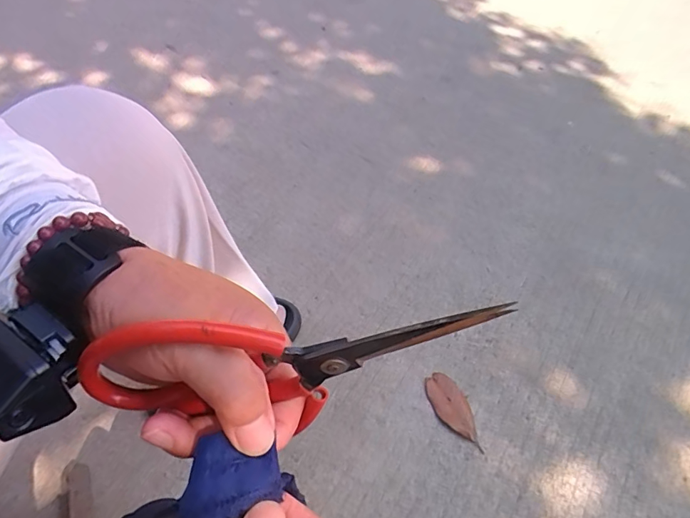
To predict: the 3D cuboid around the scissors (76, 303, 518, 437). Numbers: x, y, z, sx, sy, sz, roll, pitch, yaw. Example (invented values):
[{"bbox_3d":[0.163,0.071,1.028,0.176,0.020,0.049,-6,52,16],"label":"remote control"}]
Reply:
[{"bbox_3d":[-0.026,0.049,0.198,0.188,0.076,0.020,-9,54,12],"label":"scissors"}]

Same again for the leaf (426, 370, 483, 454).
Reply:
[{"bbox_3d":[0.180,0.248,0.721,0.057,0.009,0.129,-21,59,-19],"label":"leaf"}]

